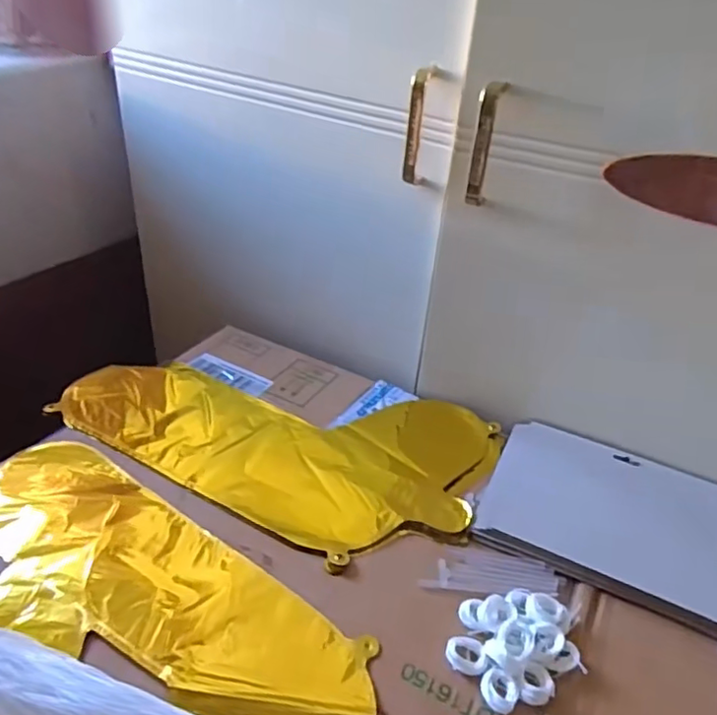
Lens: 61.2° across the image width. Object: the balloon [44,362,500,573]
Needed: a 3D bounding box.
[{"bbox_3d":[-0.076,0.061,0.604,0.392,0.011,0.235,22,35,22],"label":"balloon"}]

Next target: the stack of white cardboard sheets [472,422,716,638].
[{"bbox_3d":[0.223,0.135,0.536,0.204,0.015,0.171,19,35,19],"label":"stack of white cardboard sheets"}]

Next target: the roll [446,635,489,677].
[{"bbox_3d":[0.074,0.203,0.413,0.028,0.014,0.021,13,33,10],"label":"roll"}]

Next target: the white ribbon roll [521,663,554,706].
[{"bbox_3d":[0.117,0.217,0.400,0.023,0.014,0.026,25,37,27],"label":"white ribbon roll"}]

